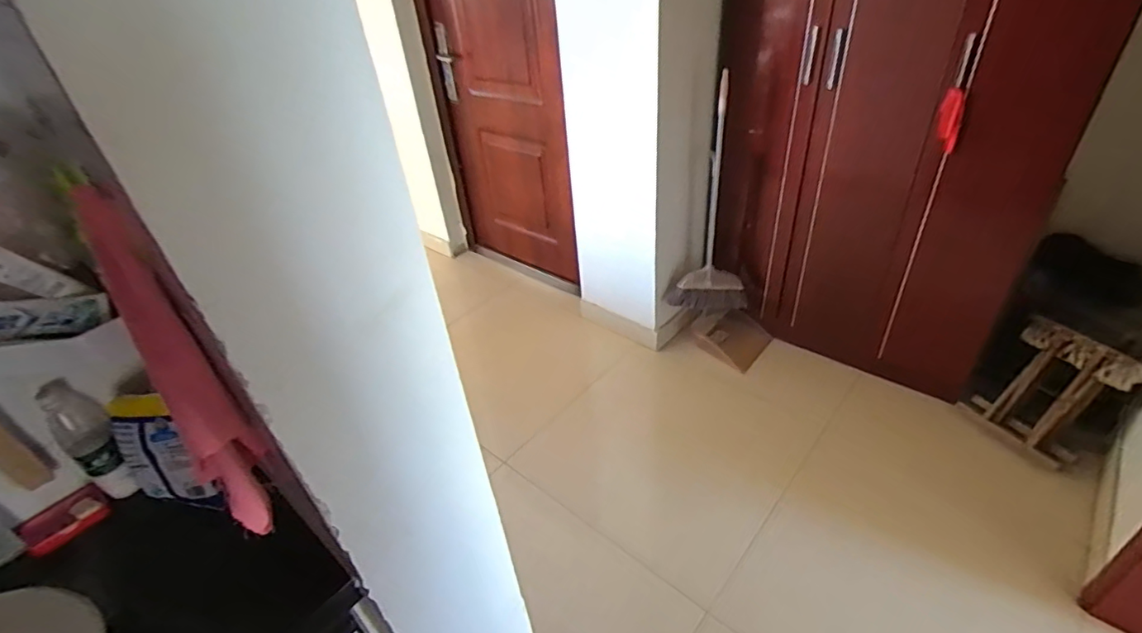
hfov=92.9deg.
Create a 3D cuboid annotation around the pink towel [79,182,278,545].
[{"bbox_3d":[-0.446,0.068,0.625,0.079,0.432,0.109,-32,44,-30],"label":"pink towel"}]

